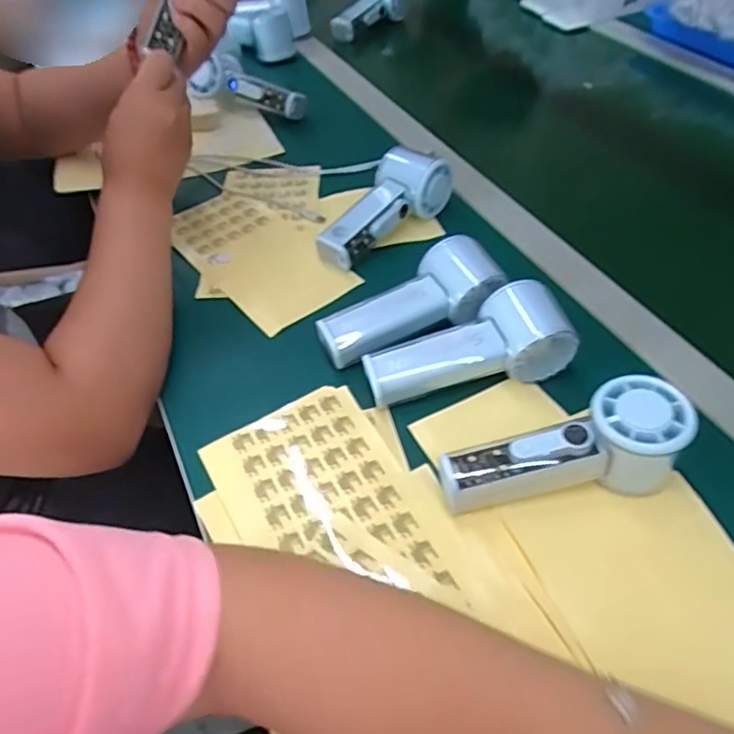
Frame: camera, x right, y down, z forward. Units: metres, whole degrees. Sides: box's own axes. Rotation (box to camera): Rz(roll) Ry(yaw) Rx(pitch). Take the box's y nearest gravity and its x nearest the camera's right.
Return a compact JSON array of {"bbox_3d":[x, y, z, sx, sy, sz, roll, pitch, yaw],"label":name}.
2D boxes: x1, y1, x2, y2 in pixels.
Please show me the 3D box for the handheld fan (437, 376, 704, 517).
[{"bbox_3d":[0.123,0.059,0.369,0.150,0.059,0.059,-16,49,-10],"label":"handheld fan"}]

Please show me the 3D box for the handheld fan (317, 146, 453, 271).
[{"bbox_3d":[0.008,-0.154,0.563,0.151,0.060,0.054,-35,54,-25],"label":"handheld fan"}]

